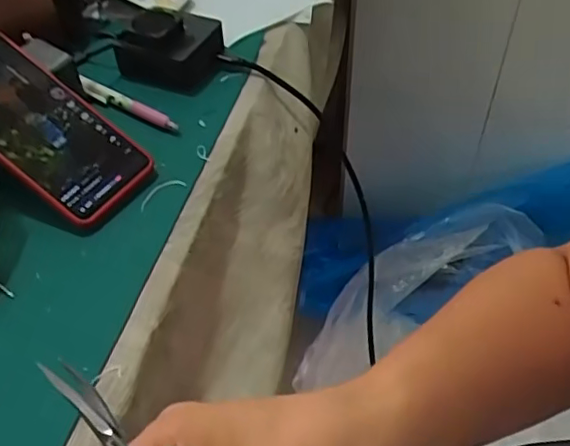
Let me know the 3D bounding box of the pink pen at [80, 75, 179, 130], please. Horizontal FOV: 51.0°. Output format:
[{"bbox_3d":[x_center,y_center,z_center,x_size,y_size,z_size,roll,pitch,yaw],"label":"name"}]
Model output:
[{"bbox_3d":[-0.130,-0.099,0.496,0.102,0.015,0.013,24,53,21],"label":"pink pen"}]

